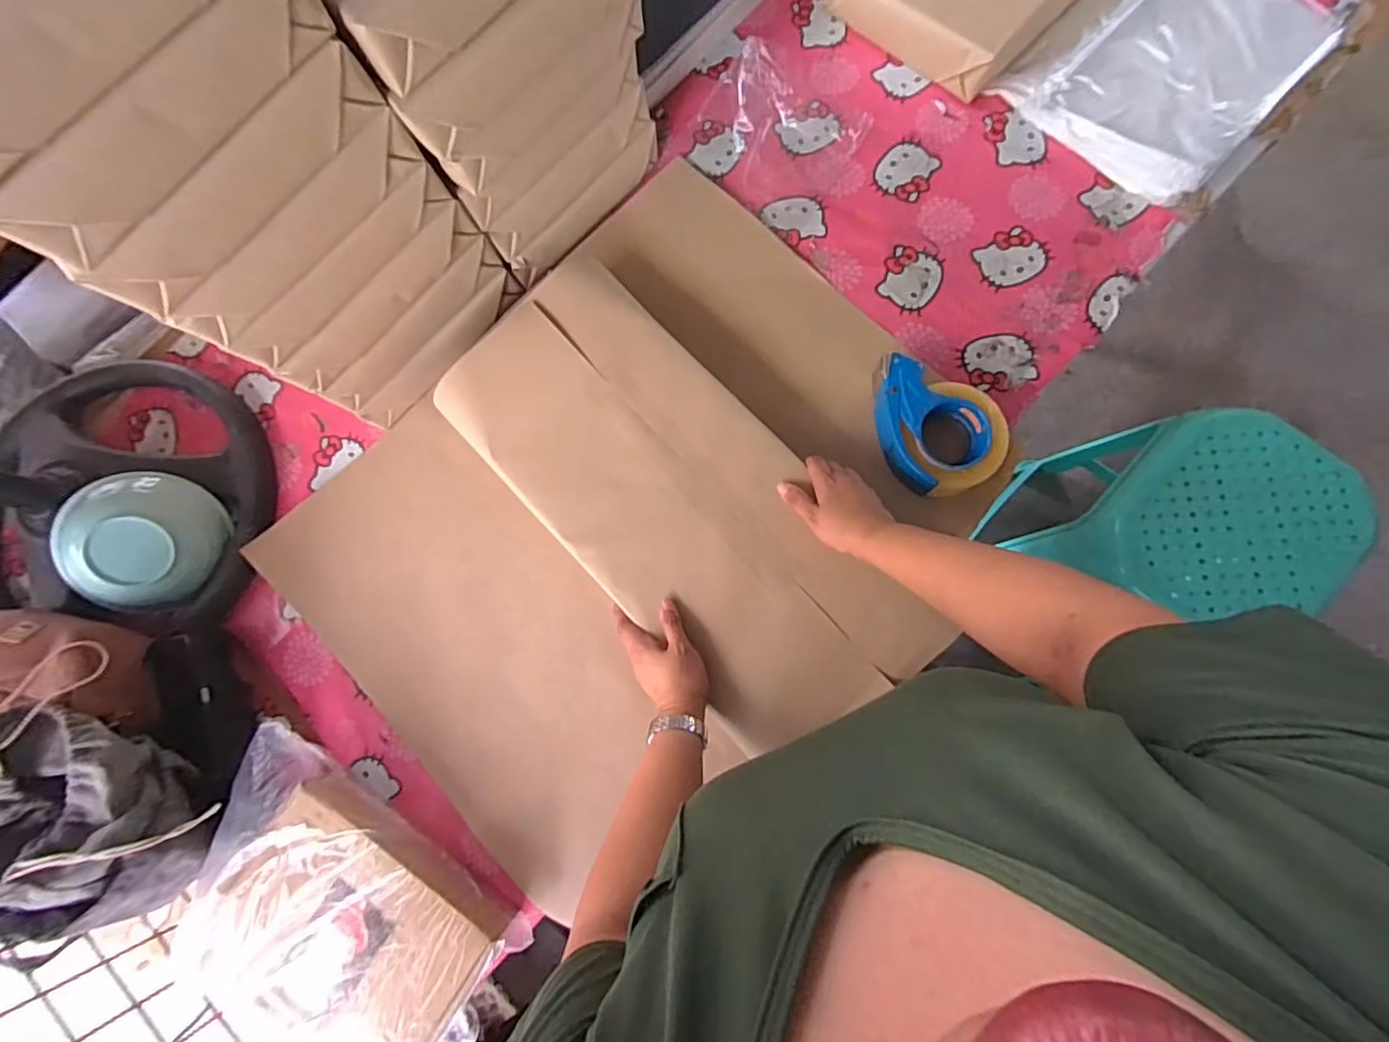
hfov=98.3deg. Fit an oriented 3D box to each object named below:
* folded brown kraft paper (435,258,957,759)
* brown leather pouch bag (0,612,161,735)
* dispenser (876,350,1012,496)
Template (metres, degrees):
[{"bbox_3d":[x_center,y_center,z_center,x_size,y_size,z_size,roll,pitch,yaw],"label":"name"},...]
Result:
[{"bbox_3d":[-0.022,-0.025,0.669,0.259,0.048,0.582,-42,78,-1],"label":"folded brown kraft paper"},{"bbox_3d":[-0.728,0.170,0.651,0.236,0.124,0.132,1,80,6],"label":"brown leather pouch bag"},{"bbox_3d":[0.283,-0.113,0.702,0.123,0.055,0.168,-11,79,4],"label":"dispenser"}]

